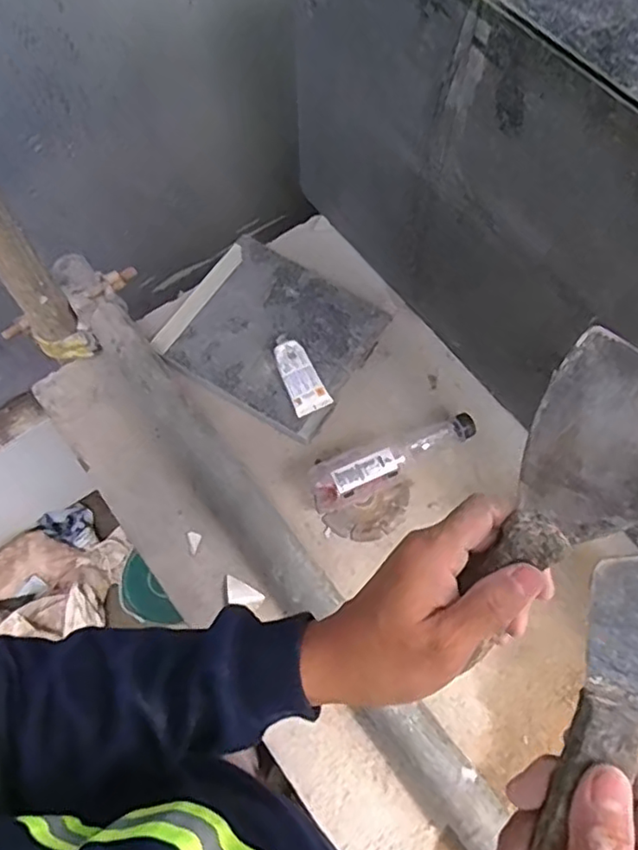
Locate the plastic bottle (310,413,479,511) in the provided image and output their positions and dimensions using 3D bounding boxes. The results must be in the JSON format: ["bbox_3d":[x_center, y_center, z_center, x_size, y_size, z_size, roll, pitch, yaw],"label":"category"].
[{"bbox_3d":[0.084,0.036,0.702,0.198,0.059,0.049,-23,68,-10],"label":"plastic bottle"}]

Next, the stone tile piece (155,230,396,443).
[{"bbox_3d":[-0.063,-0.117,0.783,0.237,0.017,0.204,32,70,13],"label":"stone tile piece"}]

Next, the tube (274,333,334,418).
[{"bbox_3d":[-0.031,-0.065,0.750,0.044,0.029,0.110,-28,69,-12],"label":"tube"}]

